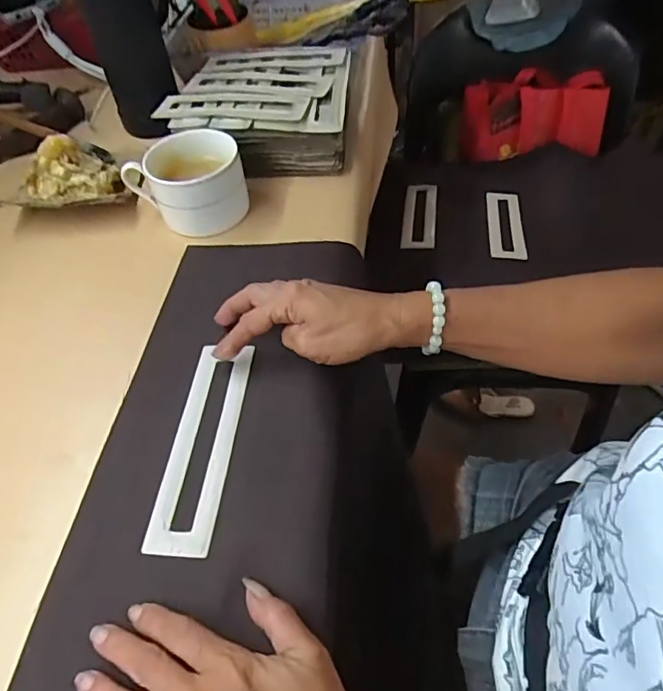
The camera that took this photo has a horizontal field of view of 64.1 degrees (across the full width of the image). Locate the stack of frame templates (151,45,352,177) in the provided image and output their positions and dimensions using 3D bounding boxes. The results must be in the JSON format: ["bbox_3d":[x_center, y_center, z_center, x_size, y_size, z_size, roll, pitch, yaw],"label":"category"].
[{"bbox_3d":[-0.077,-0.258,0.572,0.192,0.054,0.168,1,52,5],"label":"stack of frame templates"}]

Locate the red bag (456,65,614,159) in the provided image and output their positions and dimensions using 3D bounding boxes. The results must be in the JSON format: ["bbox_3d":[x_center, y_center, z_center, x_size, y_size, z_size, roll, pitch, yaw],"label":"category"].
[{"bbox_3d":[0.341,-0.394,0.902,0.248,0.095,0.119,-10,52,-3],"label":"red bag"}]

